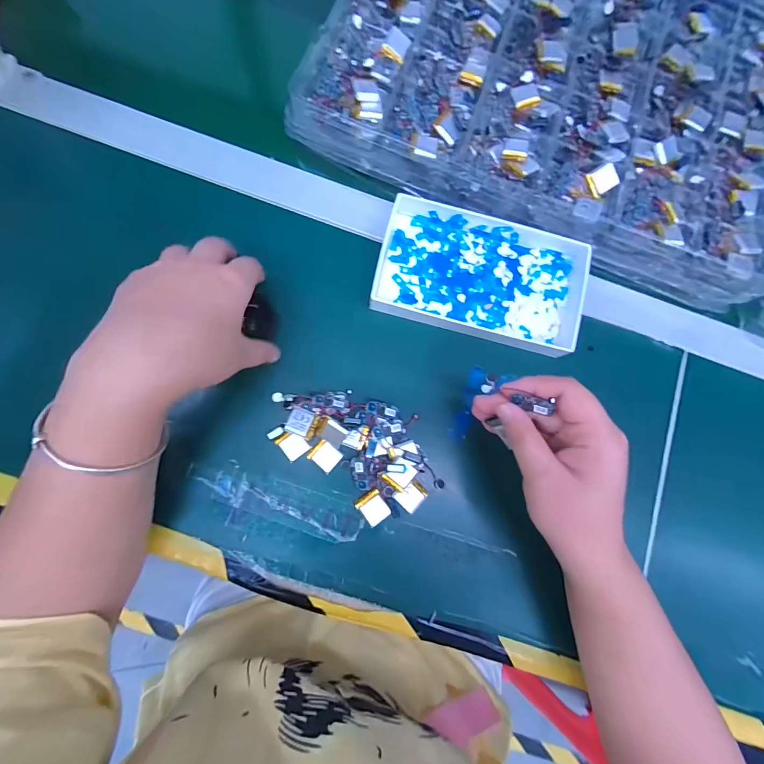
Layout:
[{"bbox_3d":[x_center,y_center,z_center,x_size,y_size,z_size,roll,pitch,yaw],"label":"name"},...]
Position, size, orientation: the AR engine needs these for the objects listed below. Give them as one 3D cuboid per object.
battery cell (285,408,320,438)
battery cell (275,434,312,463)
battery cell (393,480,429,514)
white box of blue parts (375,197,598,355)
[{"bbox_3d":[-0.063,0.032,0.291,0.022,0.007,0.020,20,80,-2],"label":"battery cell"},{"bbox_3d":[-0.071,0.050,0.291,0.021,0.004,0.022,-37,86,-9],"label":"battery cell"},{"bbox_3d":[0.024,0.091,0.293,0.021,0.007,0.023,43,80,2],"label":"battery cell"},{"bbox_3d":[0.088,-0.095,0.319,0.176,0.026,0.106,14,83,-1],"label":"white box of blue parts"}]

